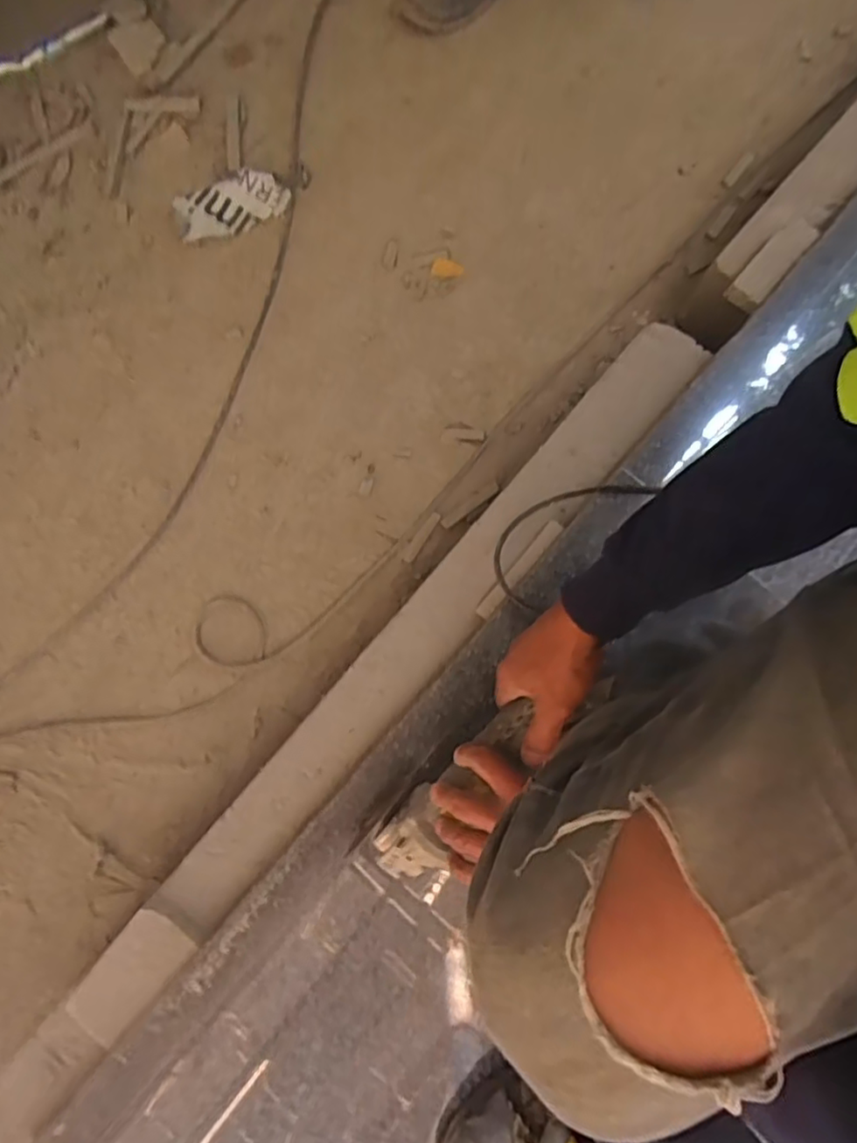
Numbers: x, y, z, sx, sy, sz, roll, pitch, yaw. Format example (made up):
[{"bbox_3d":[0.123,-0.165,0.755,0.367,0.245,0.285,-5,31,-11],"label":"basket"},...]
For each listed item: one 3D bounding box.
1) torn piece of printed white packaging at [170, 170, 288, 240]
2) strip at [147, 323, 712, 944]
[{"bbox_3d":[-0.303,-0.571,0.950,0.169,0.029,0.080,-17,80,-3],"label":"torn piece of printed white packaging"},{"bbox_3d":[0.031,0.039,0.716,0.082,0.046,0.893,40,82,7],"label":"strip"}]

